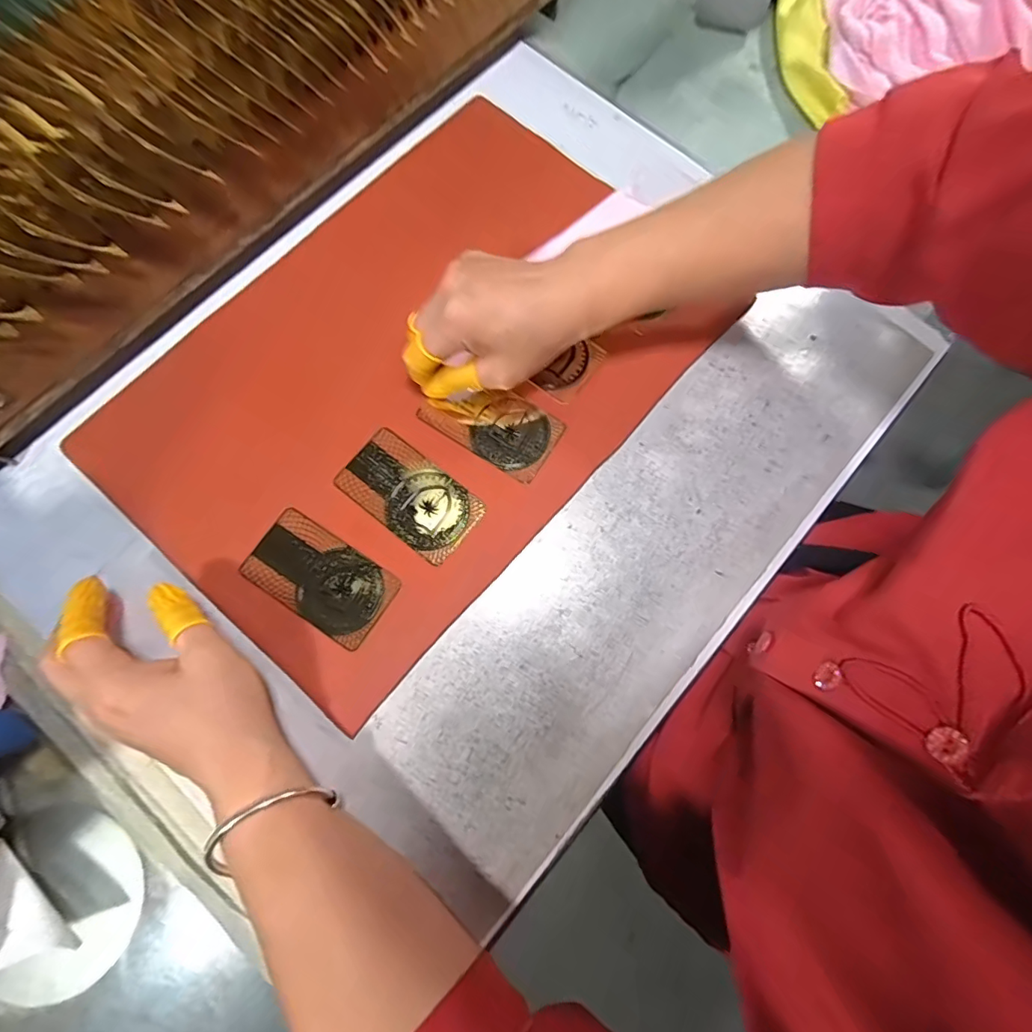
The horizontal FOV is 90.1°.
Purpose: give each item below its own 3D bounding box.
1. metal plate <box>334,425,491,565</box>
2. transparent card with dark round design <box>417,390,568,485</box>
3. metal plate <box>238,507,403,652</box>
[{"bbox_3d":[-0.065,-0.013,0.315,0.085,0.004,0.048,38,79,7],"label":"metal plate"},{"bbox_3d":[-0.015,-0.061,0.328,0.082,0.004,0.048,33,79,6],"label":"transparent card with dark round design"},{"bbox_3d":[-0.115,0.036,0.303,0.084,0.004,0.048,33,78,5],"label":"metal plate"}]

